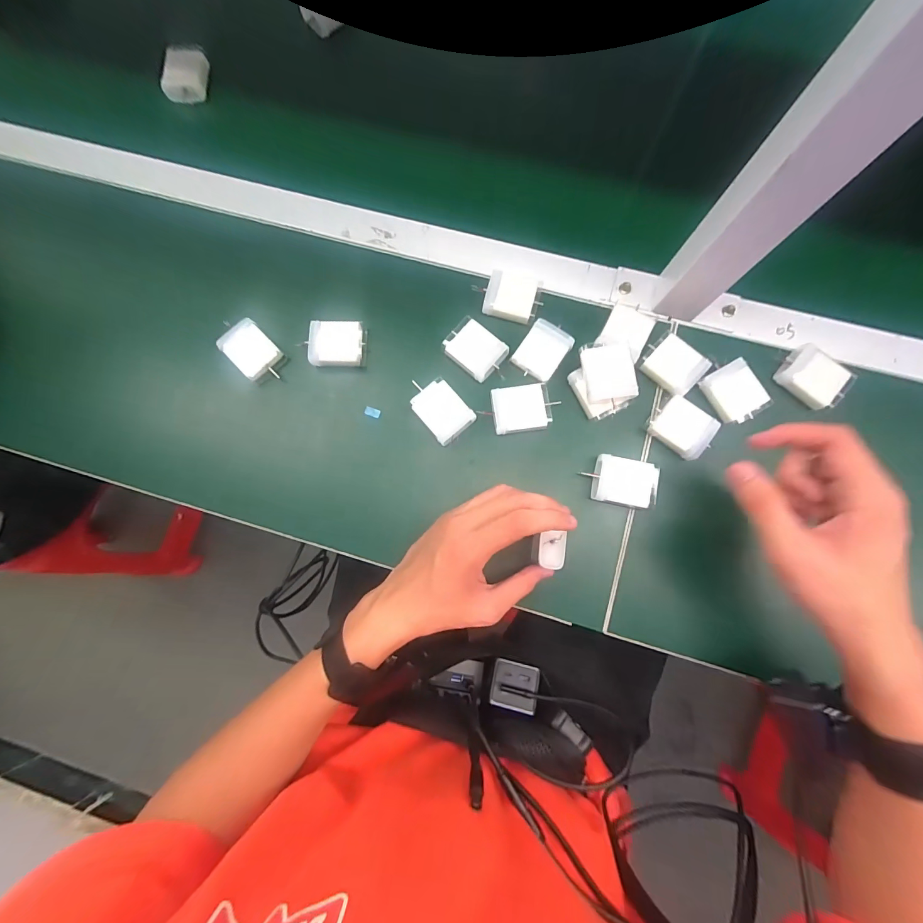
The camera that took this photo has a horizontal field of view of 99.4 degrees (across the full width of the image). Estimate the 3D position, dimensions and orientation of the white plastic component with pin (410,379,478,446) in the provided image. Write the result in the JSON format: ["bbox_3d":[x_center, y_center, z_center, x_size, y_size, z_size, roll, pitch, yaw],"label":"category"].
[{"bbox_3d":[-0.019,-0.047,0.364,0.042,0.018,0.057,-43,81,-6],"label":"white plastic component with pin"}]

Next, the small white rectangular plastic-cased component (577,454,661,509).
[{"bbox_3d":[0.143,0.019,0.348,0.057,0.020,0.041,11,80,4],"label":"small white rectangular plastic-cased component"}]

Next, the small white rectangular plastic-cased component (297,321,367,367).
[{"bbox_3d":[-0.121,-0.112,0.381,0.050,0.026,0.044,2,80,2],"label":"small white rectangular plastic-cased component"}]

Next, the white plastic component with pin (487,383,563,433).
[{"bbox_3d":[0.055,-0.048,0.359,0.054,0.013,0.041,-9,80,0],"label":"white plastic component with pin"}]

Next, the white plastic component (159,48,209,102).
[{"bbox_3d":[-0.294,-0.413,0.415,0.042,0.022,0.047,6,81,4],"label":"white plastic component"}]

